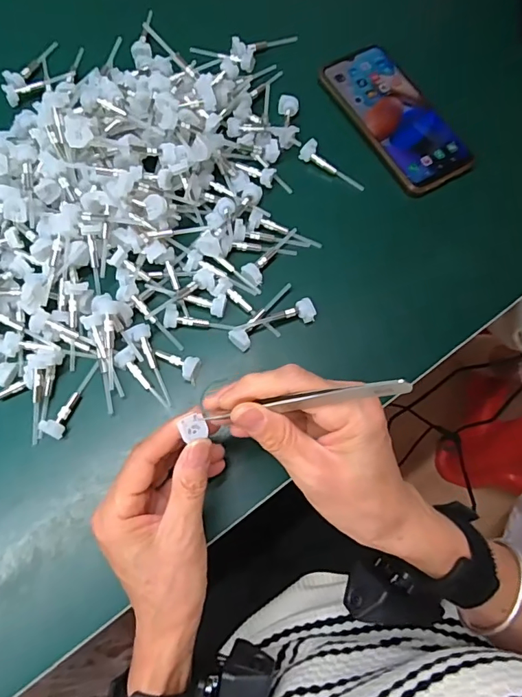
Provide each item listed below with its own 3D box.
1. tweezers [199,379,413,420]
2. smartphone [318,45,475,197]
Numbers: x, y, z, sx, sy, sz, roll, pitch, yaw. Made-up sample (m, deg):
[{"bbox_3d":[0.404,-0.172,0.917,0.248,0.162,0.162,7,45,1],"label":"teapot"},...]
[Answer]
[{"bbox_3d":[0.018,0.030,0.253,0.133,0.008,0.007,-15,63,35],"label":"tweezers"},{"bbox_3d":[0.128,-0.220,0.444,0.078,0.009,0.162,-31,76,-11],"label":"smartphone"}]

